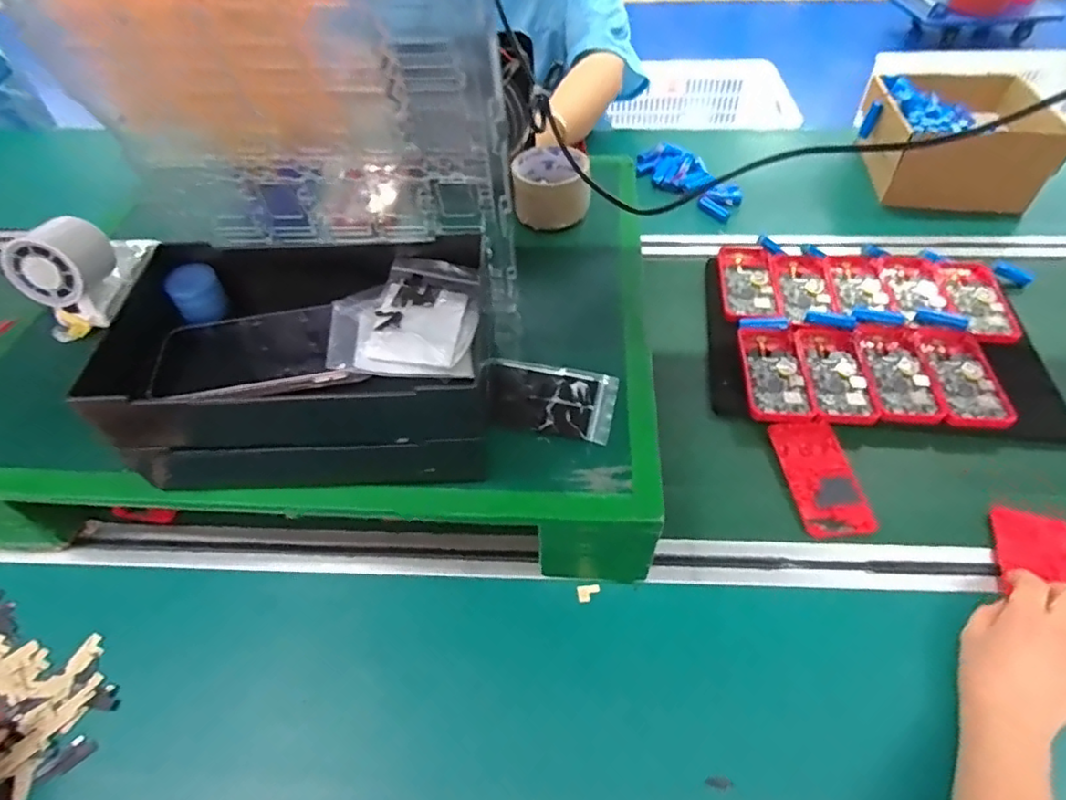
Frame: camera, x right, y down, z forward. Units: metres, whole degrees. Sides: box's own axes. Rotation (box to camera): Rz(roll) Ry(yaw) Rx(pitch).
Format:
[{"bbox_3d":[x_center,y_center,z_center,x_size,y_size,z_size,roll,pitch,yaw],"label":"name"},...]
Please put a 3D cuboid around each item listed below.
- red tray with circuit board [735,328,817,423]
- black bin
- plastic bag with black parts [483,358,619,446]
[{"bbox_3d":[0.254,-0.027,0.647,0.063,0.013,0.120,2,50,3],"label":"red tray with circuit board"},{"bbox_3d":[-0.157,-0.027,0.483,0.269,0.117,0.175,-1,50,1],"label":"black bin"},{"bbox_3d":[0.012,-0.002,0.505,0.109,0.010,0.068,8,51,8],"label":"plastic bag with black parts"}]

